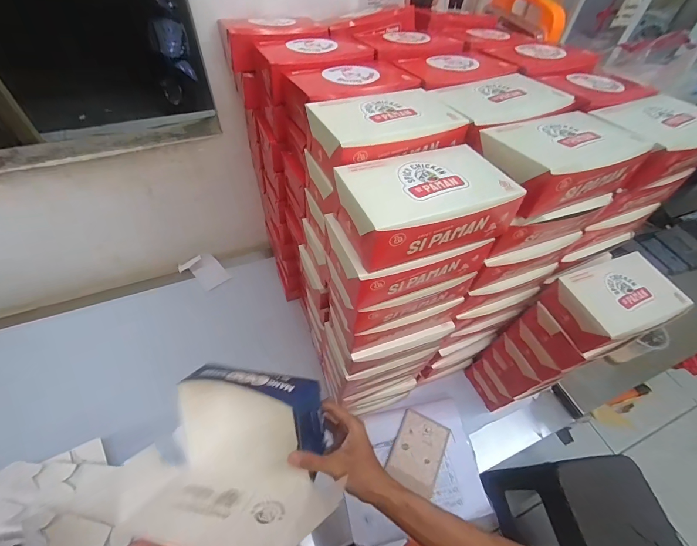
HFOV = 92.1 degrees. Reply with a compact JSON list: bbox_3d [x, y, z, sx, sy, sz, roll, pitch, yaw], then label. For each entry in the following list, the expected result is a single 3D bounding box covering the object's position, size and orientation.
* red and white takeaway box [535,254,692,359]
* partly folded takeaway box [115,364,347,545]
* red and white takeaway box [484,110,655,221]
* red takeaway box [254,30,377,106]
[{"bbox_3d":[0.429,0.042,0.537,0.188,0.070,0.121,-17,56,-16],"label":"red and white takeaway box"},{"bbox_3d":[-0.135,0.224,0.412,0.205,0.129,0.178,8,52,2],"label":"partly folded takeaway box"},{"bbox_3d":[0.255,-0.144,0.410,0.193,0.055,0.120,-20,56,-18],"label":"red and white takeaway box"},{"bbox_3d":[-0.057,-0.351,0.563,0.182,0.055,0.133,-25,58,-22],"label":"red takeaway box"}]

